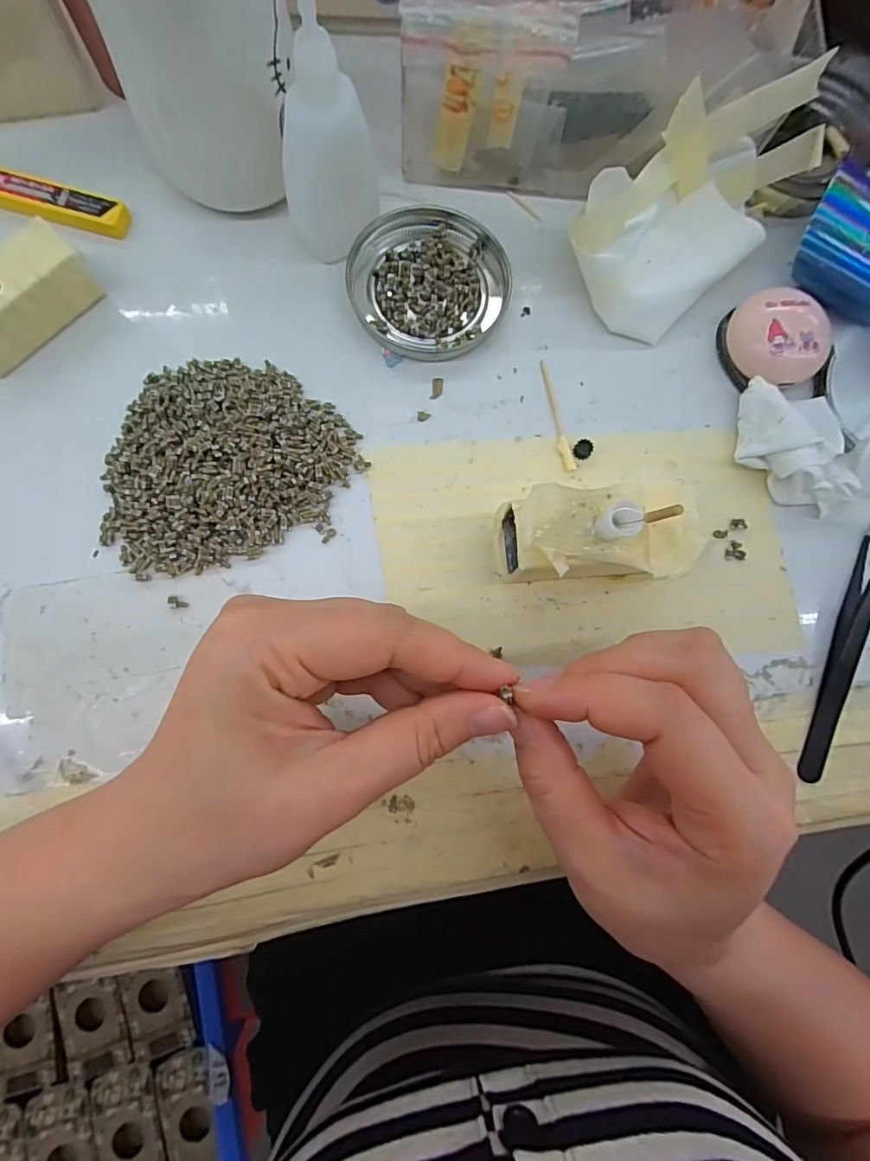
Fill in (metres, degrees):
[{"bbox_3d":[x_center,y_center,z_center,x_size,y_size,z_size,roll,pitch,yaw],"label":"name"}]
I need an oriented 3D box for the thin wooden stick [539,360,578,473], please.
[{"bbox_3d":[0.059,-0.081,0.251,0.006,0.004,0.059,-12,83,-5],"label":"thin wooden stick"}]

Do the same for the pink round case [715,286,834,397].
[{"bbox_3d":[0.172,-0.120,0.254,0.049,0.022,0.046,1,80,-4],"label":"pink round case"}]

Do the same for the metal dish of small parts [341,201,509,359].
[{"bbox_3d":[-0.002,-0.150,0.255,0.077,0.008,0.080,1,80,-4],"label":"metal dish of small parts"}]

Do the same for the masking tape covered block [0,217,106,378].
[{"bbox_3d":[-0.185,-0.124,0.229,0.024,0.029,0.064,39,79,3],"label":"masking tape covered block"}]

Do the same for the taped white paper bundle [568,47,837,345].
[{"bbox_3d":[0.119,-0.177,0.239,0.104,0.062,0.068,-43,86,-10],"label":"taped white paper bundle"}]

